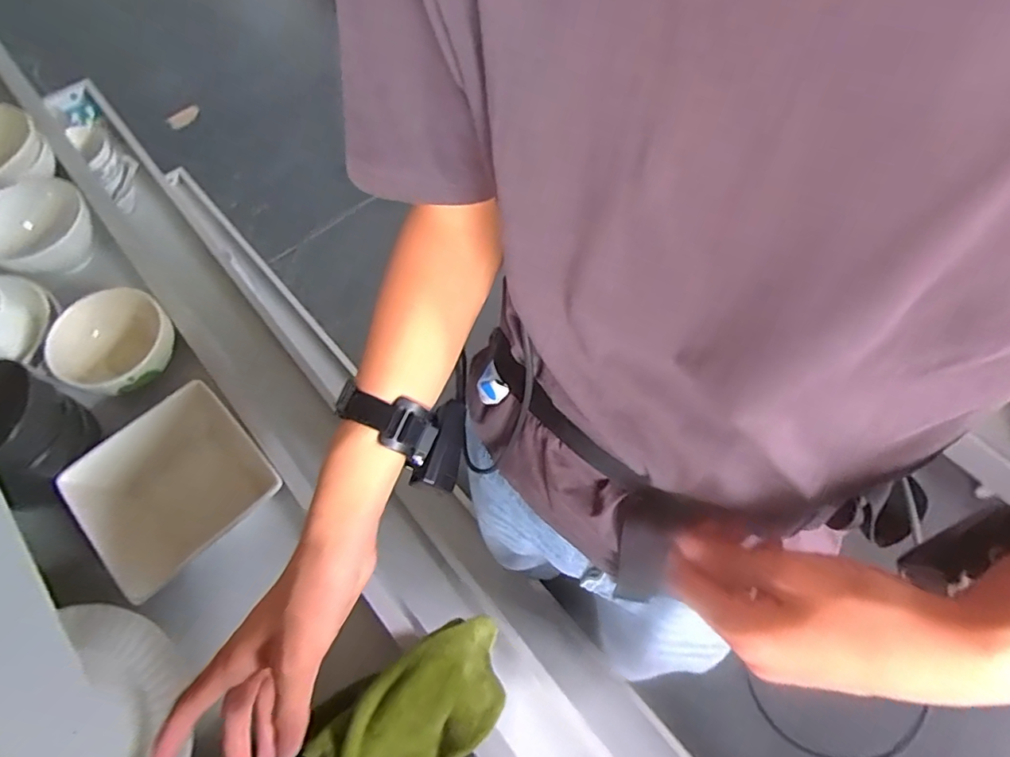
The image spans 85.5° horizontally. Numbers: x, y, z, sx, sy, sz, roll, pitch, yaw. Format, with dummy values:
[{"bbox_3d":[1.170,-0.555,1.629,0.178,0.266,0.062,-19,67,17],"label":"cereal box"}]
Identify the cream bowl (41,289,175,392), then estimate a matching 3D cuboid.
[{"bbox_3d":[-0.397,-0.031,0.565,0.106,0.052,0.114,34,69,15],"label":"cream bowl"}]

